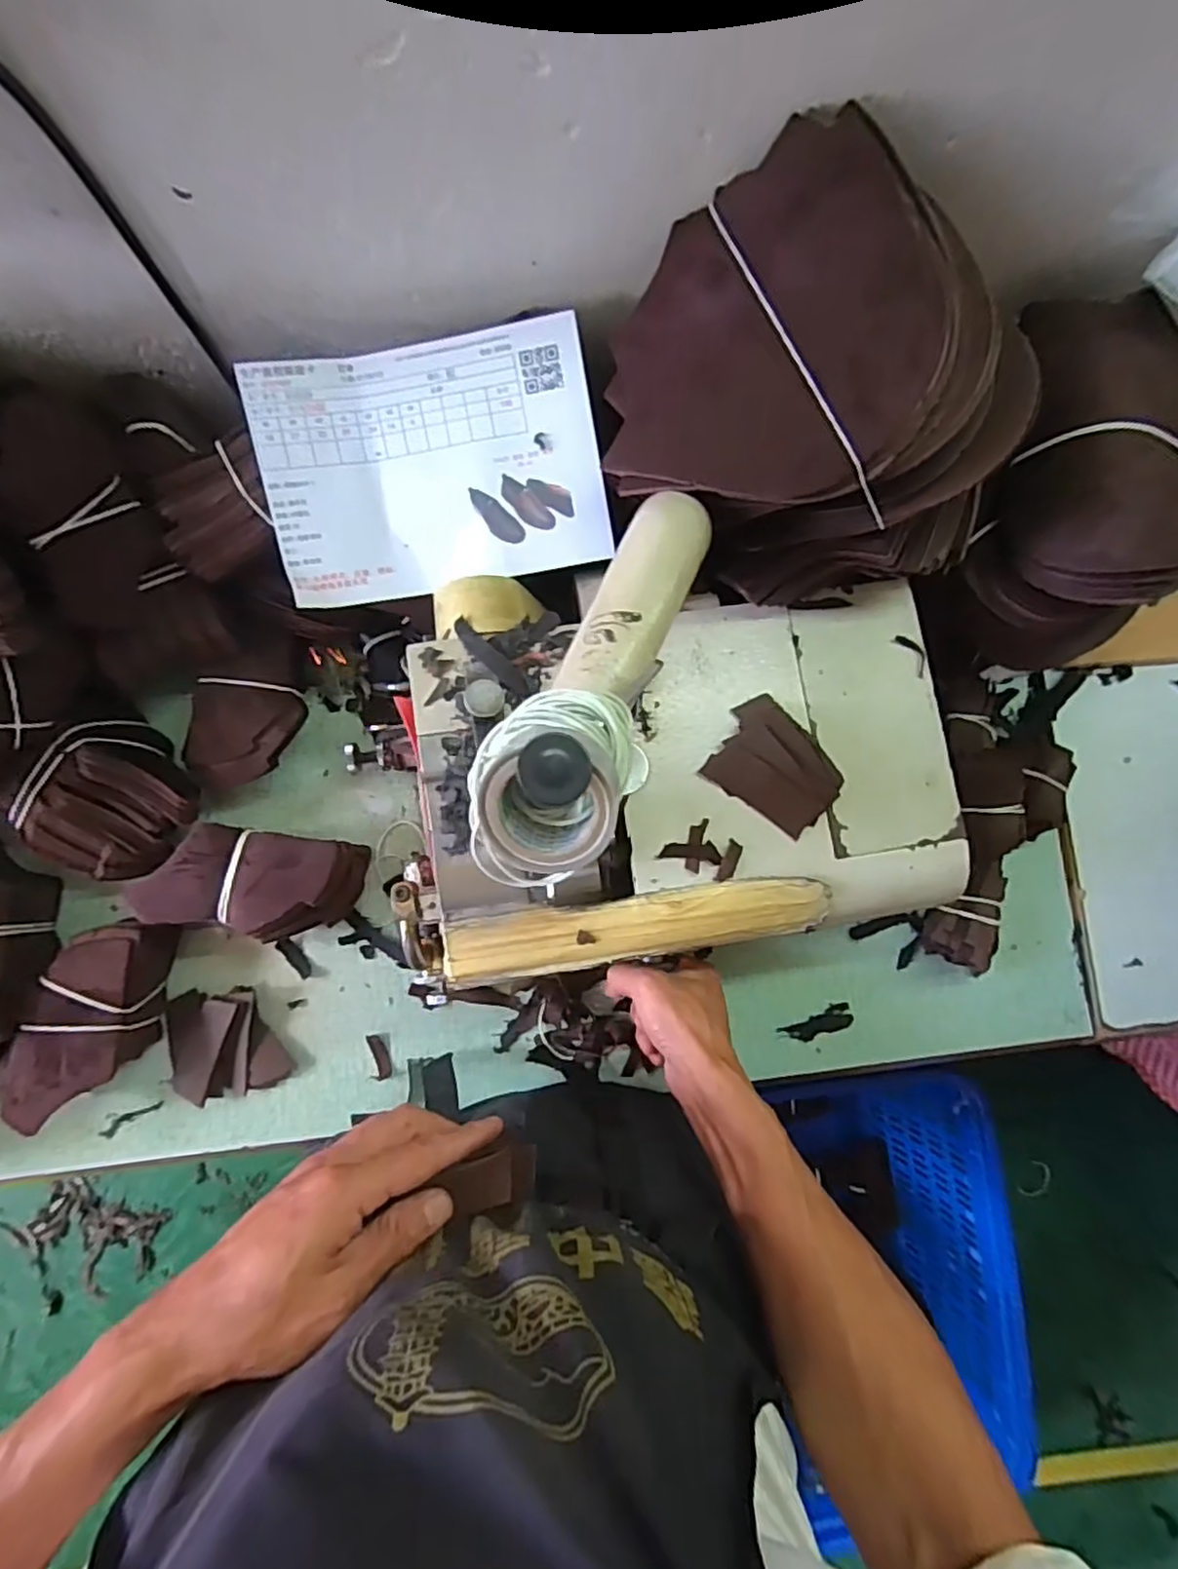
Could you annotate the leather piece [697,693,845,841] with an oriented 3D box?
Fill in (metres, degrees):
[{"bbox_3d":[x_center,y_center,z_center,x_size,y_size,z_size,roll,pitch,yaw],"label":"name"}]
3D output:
[{"bbox_3d":[0.120,-0.012,0.433,0.079,0.014,0.066,40,83,-1],"label":"leather piece"}]

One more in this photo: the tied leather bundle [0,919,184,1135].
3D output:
[{"bbox_3d":[-0.355,0.166,0.489,0.074,0.057,0.143,10,84,-4],"label":"tied leather bundle"}]

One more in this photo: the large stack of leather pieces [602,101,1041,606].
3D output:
[{"bbox_3d":[0.132,-0.214,0.388,0.233,0.147,0.177,16,84,-4],"label":"large stack of leather pieces"}]

